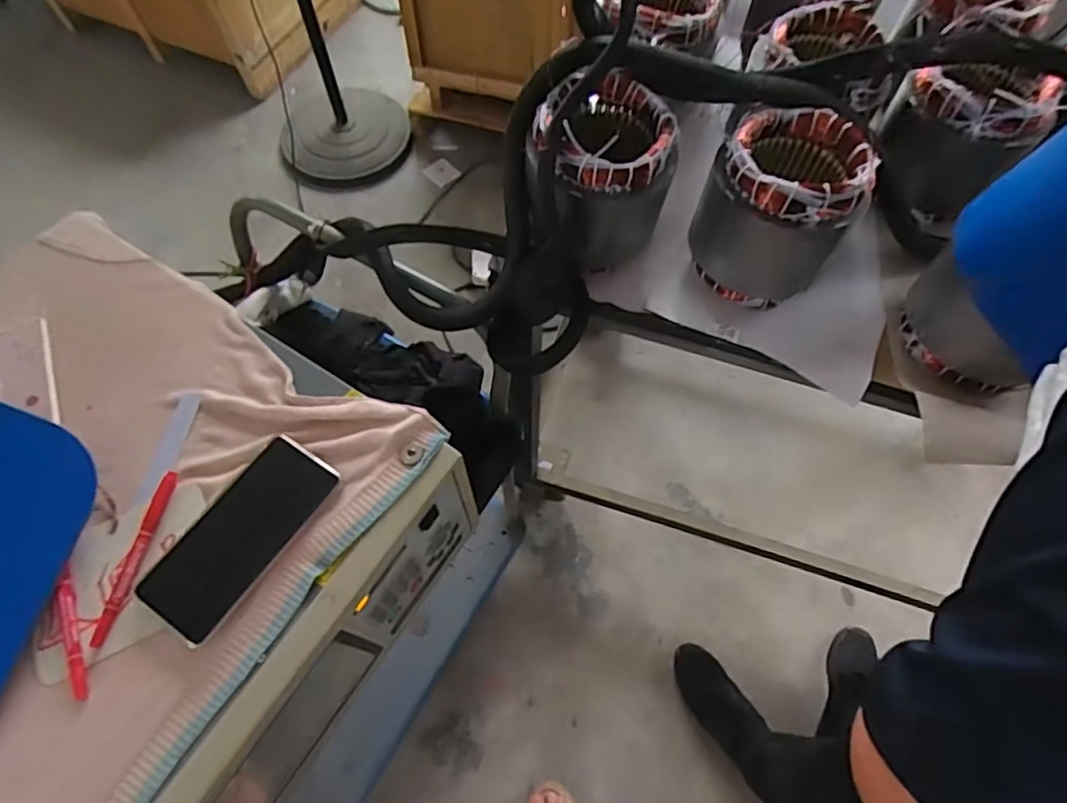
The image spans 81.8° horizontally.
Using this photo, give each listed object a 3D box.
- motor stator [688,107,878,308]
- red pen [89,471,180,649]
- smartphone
[{"bbox_3d":[0.257,-0.207,0.659,0.138,0.150,0.137,24,66,11],"label":"motor stator"},{"bbox_3d":[-0.312,0.121,0.486,0.012,0.010,0.135,9,64,4],"label":"red pen"},{"bbox_3d":[-0.234,0.105,0.493,0.071,0.012,0.163,30,67,13],"label":"smartphone"}]

